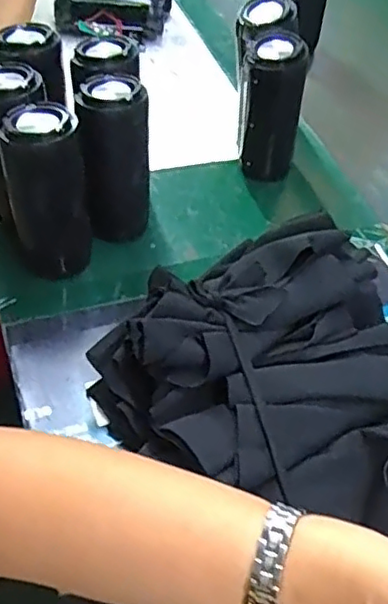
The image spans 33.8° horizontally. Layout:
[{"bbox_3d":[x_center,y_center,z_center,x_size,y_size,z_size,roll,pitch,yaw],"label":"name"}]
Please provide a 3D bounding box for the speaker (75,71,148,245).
[{"bbox_3d":[-0.070,-0.120,0.565,0.055,0.152,0.056,4,50,-5],"label":"speaker"}]

